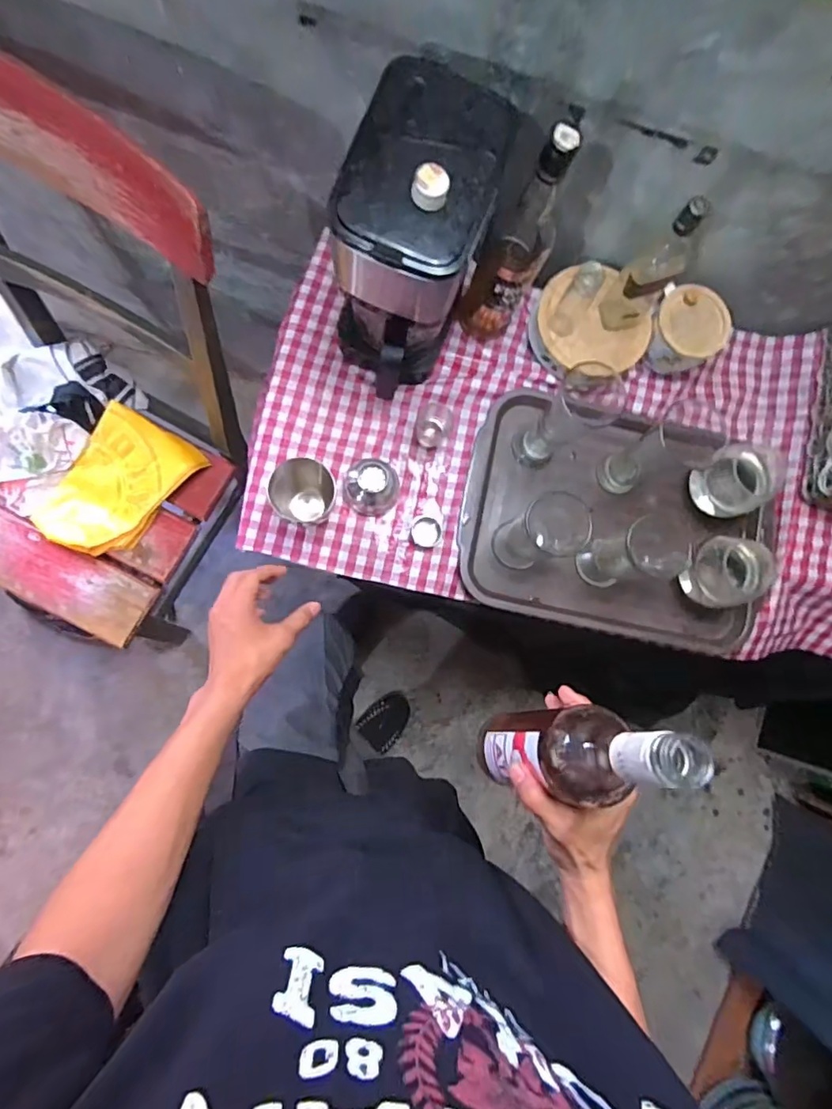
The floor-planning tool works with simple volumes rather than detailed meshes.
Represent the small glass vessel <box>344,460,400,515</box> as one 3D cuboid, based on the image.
[{"bbox_3d":[-0.057,-0.091,0.674,0.071,0.044,0.072,1,84,-7],"label":"small glass vessel"}]

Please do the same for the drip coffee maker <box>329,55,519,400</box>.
[{"bbox_3d":[-0.011,-0.330,0.587,0.138,0.259,0.248,22,83,-5],"label":"drip coffee maker"}]

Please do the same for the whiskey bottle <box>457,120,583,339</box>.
[{"bbox_3d":[0.114,-0.342,0.590,0.068,0.285,0.059,27,82,-3],"label":"whiskey bottle"}]

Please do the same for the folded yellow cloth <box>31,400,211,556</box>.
[{"bbox_3d":[-0.507,-0.114,0.880,0.166,0.058,0.262,37,81,-2],"label":"folded yellow cloth"}]

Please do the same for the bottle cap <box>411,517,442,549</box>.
[{"bbox_3d":[0.014,-0.028,0.693,0.039,0.017,0.040,1,84,-7],"label":"bottle cap"}]

